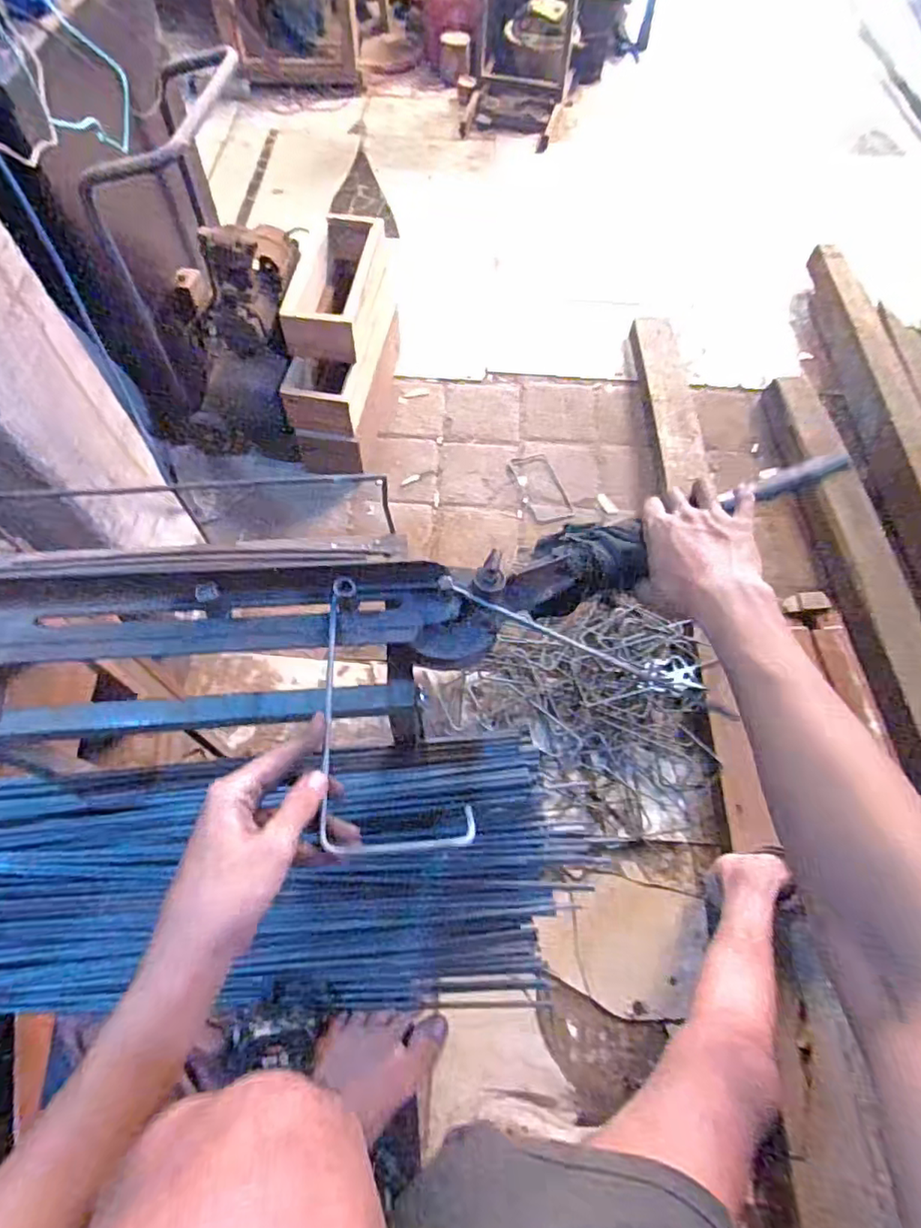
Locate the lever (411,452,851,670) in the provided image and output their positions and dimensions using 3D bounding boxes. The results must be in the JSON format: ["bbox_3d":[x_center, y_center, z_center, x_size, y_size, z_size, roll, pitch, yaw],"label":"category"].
[{"bbox_3d":[0.149,-0.071,0.502,0.417,0.069,0.074,-25,67,-11],"label":"lever"}]

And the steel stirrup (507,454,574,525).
[{"bbox_3d":[0.196,-0.313,1.479,0.109,0.010,0.229,-14,58,-4],"label":"steel stirrup"}]

